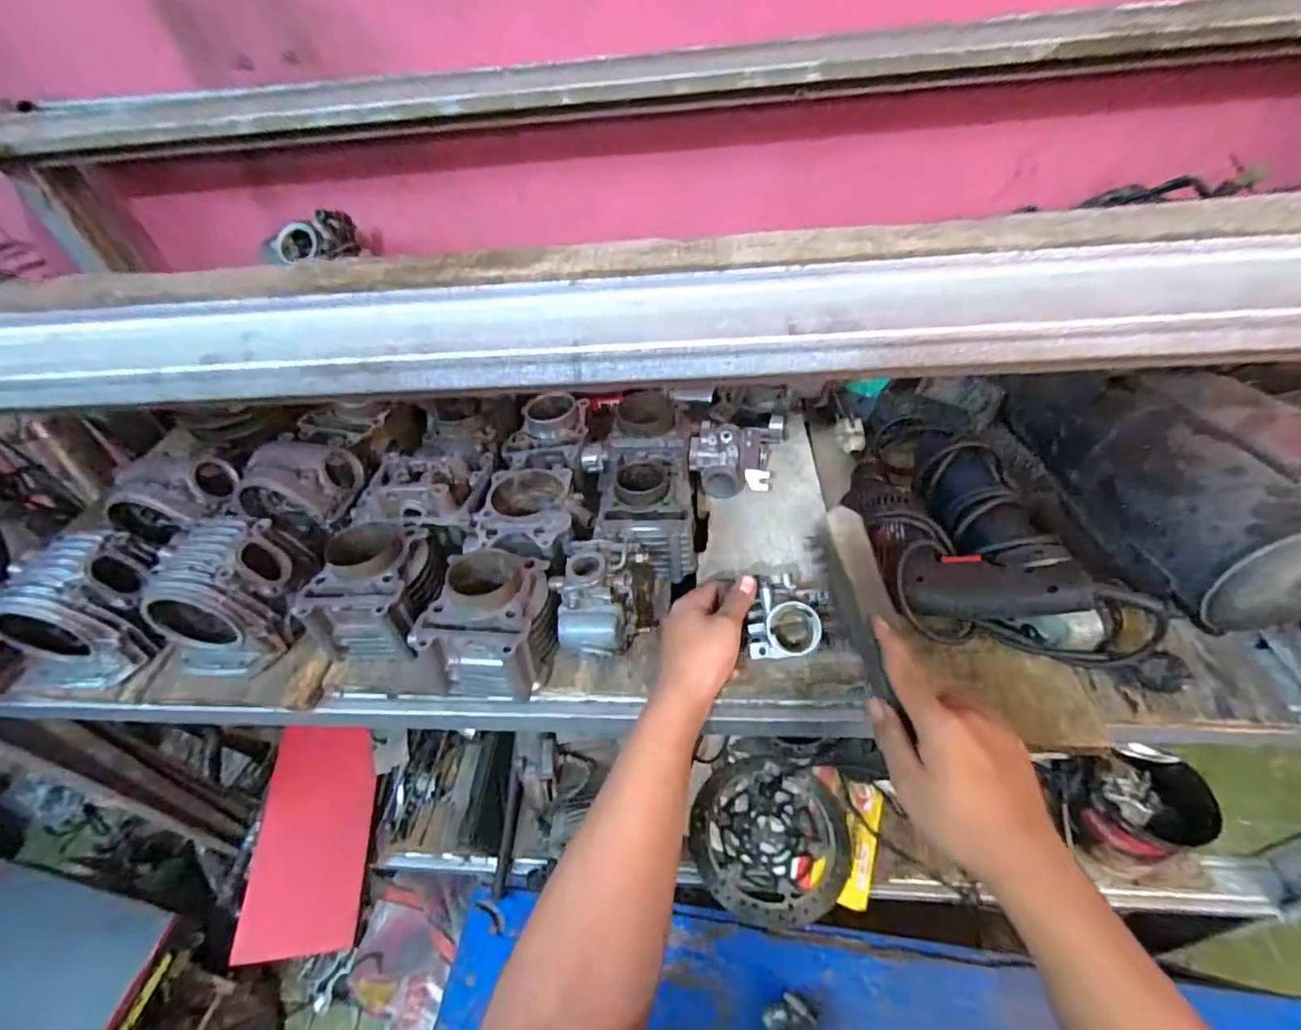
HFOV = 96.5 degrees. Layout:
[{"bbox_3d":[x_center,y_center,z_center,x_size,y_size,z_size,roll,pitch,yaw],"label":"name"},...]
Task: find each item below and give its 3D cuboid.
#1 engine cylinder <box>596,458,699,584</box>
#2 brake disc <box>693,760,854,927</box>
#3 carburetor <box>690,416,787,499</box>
[{"bbox_3d":[-0.003,-0.001,0.642,0.102,0.080,0.136,-3,46,5],"label":"engine cylinder"},{"bbox_3d":[0.194,0.527,0.958,0.246,0.019,0.243,-4,46,4],"label":"brake disc"},{"bbox_3d":[0.106,-0.075,0.715,0.099,0.056,0.120,11,49,17],"label":"carburetor"}]

